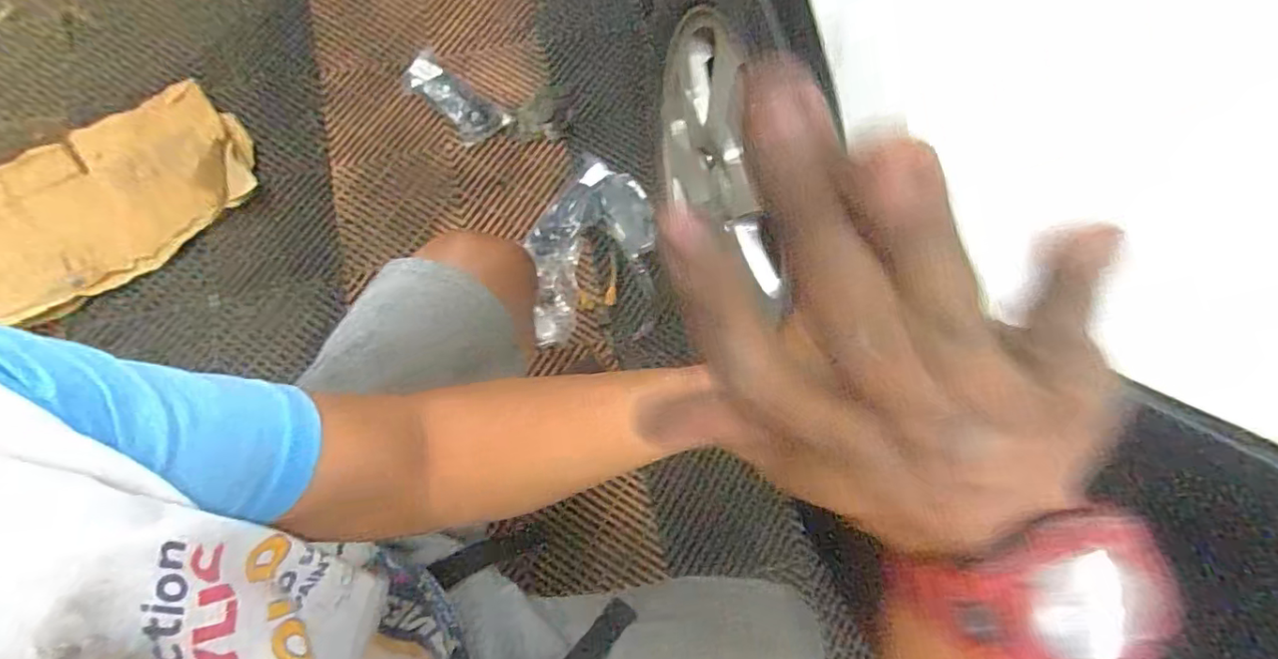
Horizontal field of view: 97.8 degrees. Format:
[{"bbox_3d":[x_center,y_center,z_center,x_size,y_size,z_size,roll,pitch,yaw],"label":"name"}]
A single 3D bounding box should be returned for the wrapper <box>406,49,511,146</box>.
[{"bbox_3d":[-0.332,-0.412,0.985,0.208,0.042,0.088,39,76,7],"label":"wrapper"}]

